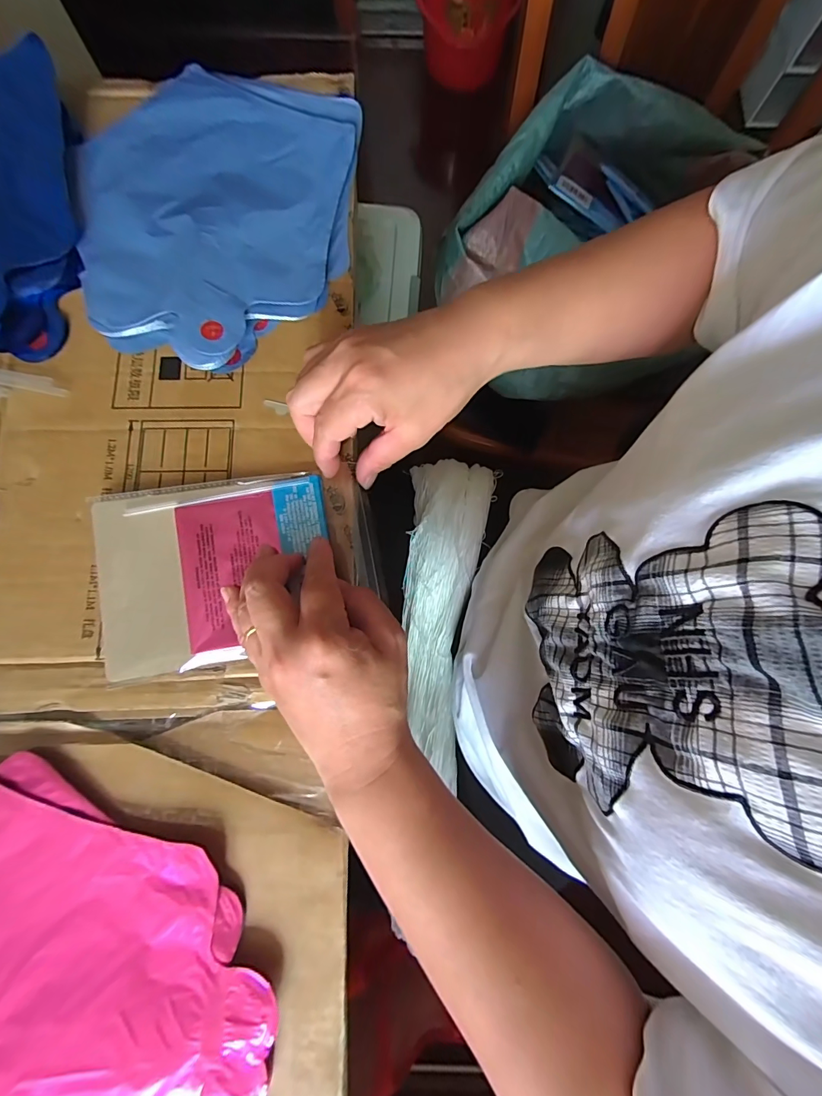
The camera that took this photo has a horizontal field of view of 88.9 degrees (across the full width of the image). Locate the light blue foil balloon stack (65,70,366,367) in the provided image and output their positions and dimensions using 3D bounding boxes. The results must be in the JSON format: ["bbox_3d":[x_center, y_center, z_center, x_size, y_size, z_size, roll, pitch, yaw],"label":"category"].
[{"bbox_3d":[-0.155,-0.261,0.322,0.211,0.012,0.260,3,79,1],"label":"light blue foil balloon stack"}]

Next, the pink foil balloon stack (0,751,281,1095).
[{"bbox_3d":[-0.211,0.253,0.222,0.239,0.013,0.231,-44,82,-8],"label":"pink foil balloon stack"}]

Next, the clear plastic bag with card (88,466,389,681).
[{"bbox_3d":[-0.110,0.011,0.275,0.178,0.016,0.116,-9,88,-7],"label":"clear plastic bag with card"}]

